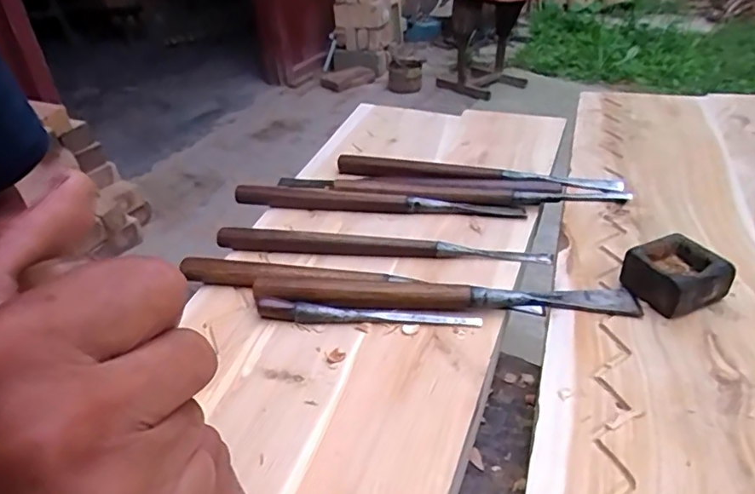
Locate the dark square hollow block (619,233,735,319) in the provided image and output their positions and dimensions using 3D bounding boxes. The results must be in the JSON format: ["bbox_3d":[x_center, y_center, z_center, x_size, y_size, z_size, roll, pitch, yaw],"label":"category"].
[{"bbox_3d":[0.193,0.019,0.357,0.049,0.028,0.047,-18,37,-20],"label":"dark square hollow block"}]

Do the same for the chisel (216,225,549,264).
[{"bbox_3d":[0.001,-0.001,0.427,0.252,0.023,0.015,1,35,6],"label":"chisel"}]

